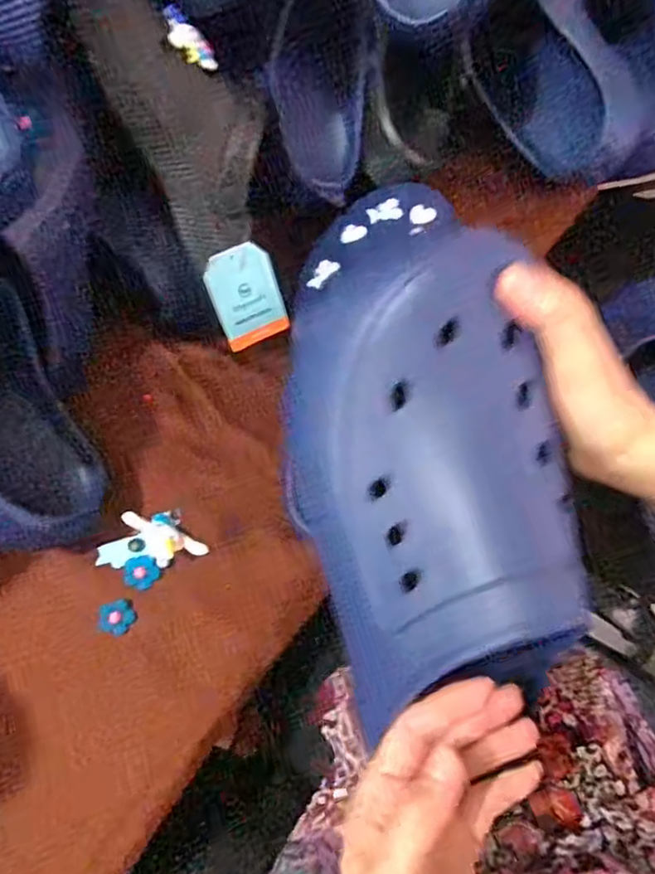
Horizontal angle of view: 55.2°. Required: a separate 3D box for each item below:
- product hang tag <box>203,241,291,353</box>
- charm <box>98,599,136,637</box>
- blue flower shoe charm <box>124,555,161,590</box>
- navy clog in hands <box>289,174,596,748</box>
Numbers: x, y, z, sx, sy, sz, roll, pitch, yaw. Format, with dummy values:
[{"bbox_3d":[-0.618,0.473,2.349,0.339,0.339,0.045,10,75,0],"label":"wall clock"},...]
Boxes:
[{"bbox_3d":[-0.063,-0.108,0.484,0.052,0.076,0.004,-23,35,-7],"label":"product hang tag"},{"bbox_3d":[-0.153,0.129,0.451,0.024,0.007,0.023,-1,68,1],"label":"charm"},{"bbox_3d":[-0.138,0.100,0.462,0.024,0.006,0.024,-1,68,1],"label":"blue flower shoe charm"},{"bbox_3d":[0.052,0.007,0.316,0.123,0.108,0.201,-12,94,18],"label":"navy clog in hands"}]

